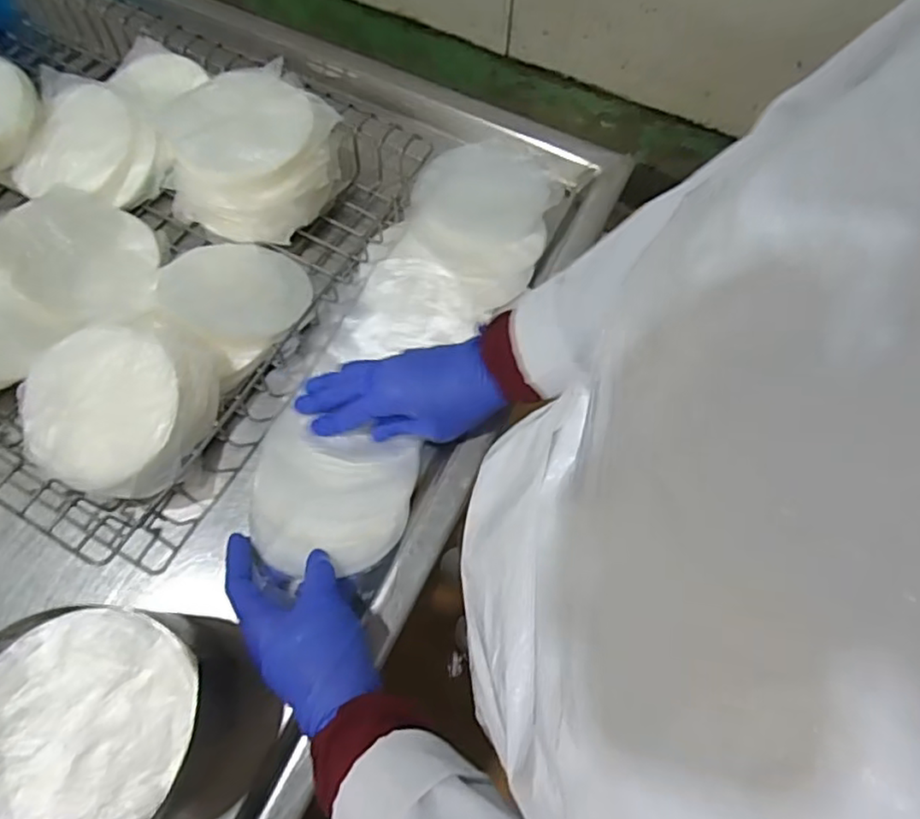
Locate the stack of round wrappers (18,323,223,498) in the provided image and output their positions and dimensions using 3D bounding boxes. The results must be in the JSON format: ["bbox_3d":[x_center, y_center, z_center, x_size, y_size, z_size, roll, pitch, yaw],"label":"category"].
[{"bbox_3d":[-0.266,-0.002,0.497,0.143,0.064,0.135,12,67,4],"label":"stack of round wrappers"}]

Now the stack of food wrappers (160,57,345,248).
[{"bbox_3d":[-0.189,-0.238,0.588,0.152,0.061,0.154,-7,67,-5],"label":"stack of food wrappers"}]

